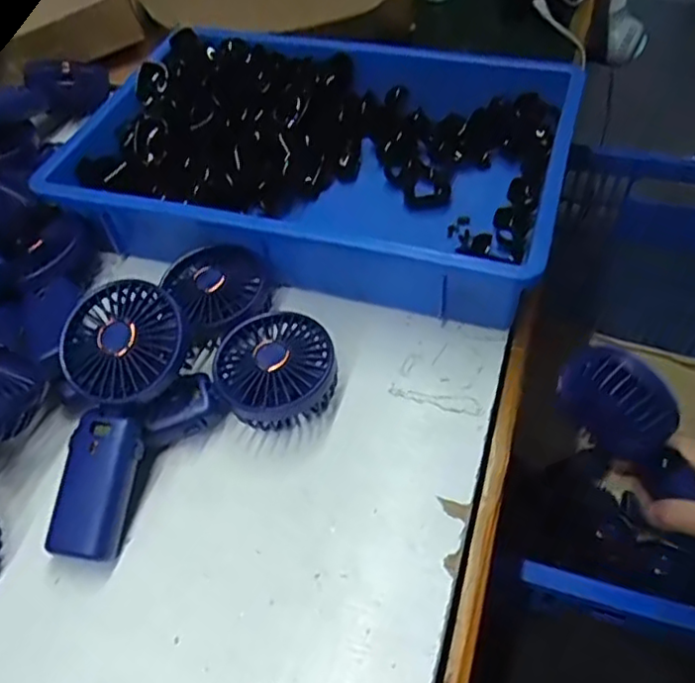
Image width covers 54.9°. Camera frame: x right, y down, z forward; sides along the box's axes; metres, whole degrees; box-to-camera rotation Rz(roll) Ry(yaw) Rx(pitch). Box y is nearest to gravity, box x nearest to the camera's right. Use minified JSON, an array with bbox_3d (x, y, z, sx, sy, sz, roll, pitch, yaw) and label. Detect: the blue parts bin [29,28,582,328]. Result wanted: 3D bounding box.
[{"bbox_3d":[-0.019,-0.171,0.608,0.405,0.079,0.275,13,54,16],"label":"blue parts bin"}]

